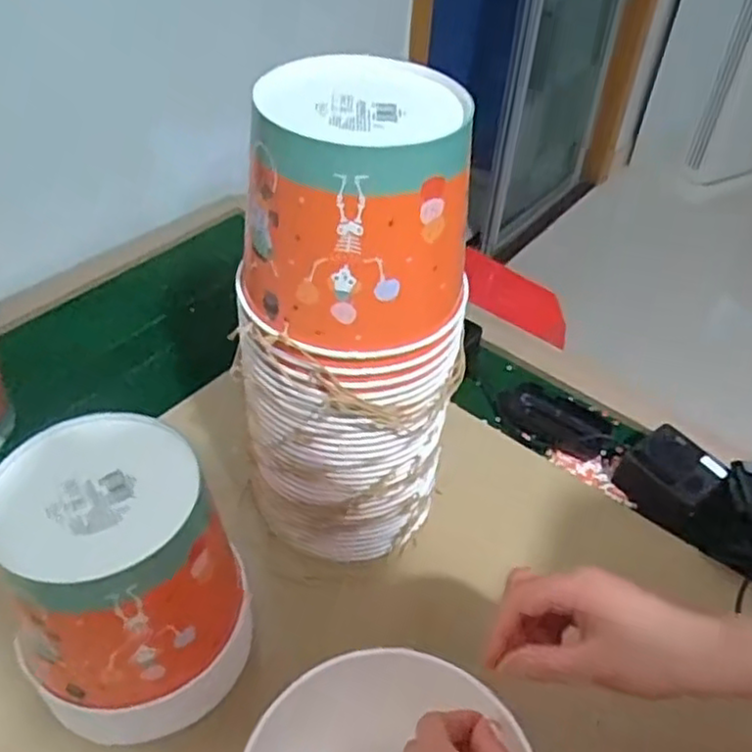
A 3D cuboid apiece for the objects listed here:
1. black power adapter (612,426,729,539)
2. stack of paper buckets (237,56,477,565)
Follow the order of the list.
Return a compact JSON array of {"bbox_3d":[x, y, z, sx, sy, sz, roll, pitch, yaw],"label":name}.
[{"bbox_3d":[0.286,0.097,0.698,0.072,0.047,0.083,-24,50,-26],"label":"black power adapter"},{"bbox_3d":[-0.014,-0.018,0.548,0.148,0.379,0.141,3,44,0],"label":"stack of paper buckets"}]

